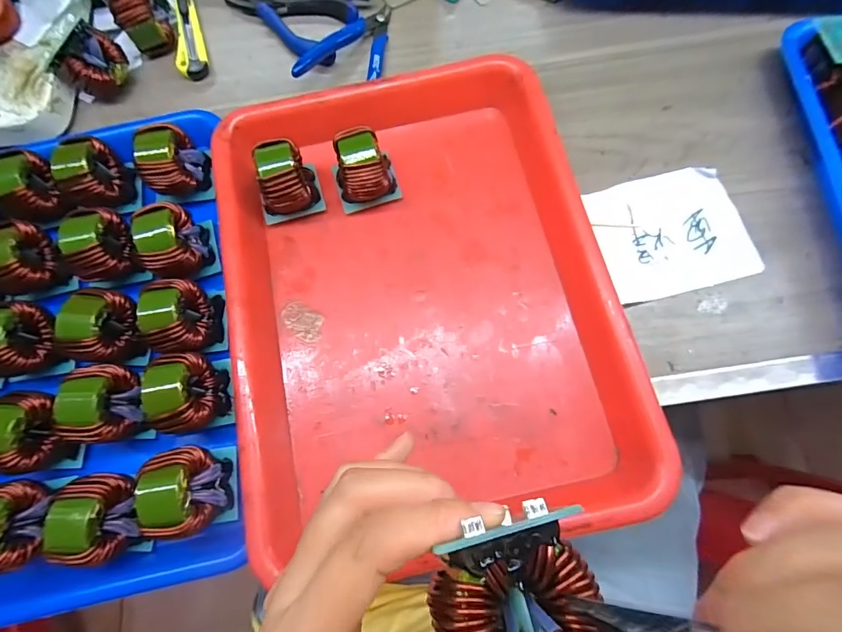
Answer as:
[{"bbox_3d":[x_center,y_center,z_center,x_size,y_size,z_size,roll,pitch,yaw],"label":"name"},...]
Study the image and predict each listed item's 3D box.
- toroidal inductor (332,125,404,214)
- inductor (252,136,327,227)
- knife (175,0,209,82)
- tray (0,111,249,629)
[{"bbox_3d":[-0.042,-0.111,0.315,0.045,0.047,0.038,-17,74,-2],"label":"toroidal inductor"},{"bbox_3d":[-0.102,-0.101,0.316,0.036,0.048,0.043,-15,74,-2],"label":"inductor"},{"bbox_3d":[-0.214,-0.267,0.389,0.023,0.013,0.116,-14,74,-1],"label":"knife"},{"bbox_3d":[-0.247,0.017,0.278,0.222,0.043,0.320,-10,74,0],"label":"tray"}]

